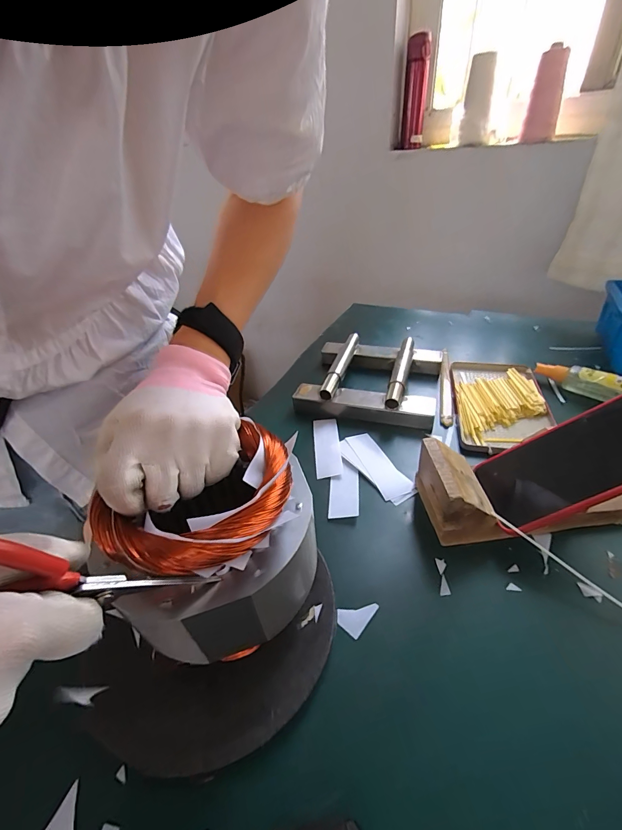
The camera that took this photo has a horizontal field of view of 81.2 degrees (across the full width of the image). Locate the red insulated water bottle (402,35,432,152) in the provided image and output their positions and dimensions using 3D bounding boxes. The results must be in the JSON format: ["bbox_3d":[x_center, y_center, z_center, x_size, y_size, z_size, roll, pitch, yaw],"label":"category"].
[{"bbox_3d":[0.260,-0.793,0.904,0.054,0.204,0.058,2,38,11],"label":"red insulated water bottle"}]

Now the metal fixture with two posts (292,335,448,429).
[{"bbox_3d":[0.100,-0.062,0.554,0.210,0.040,0.184,10,40,17],"label":"metal fixture with two posts"}]

